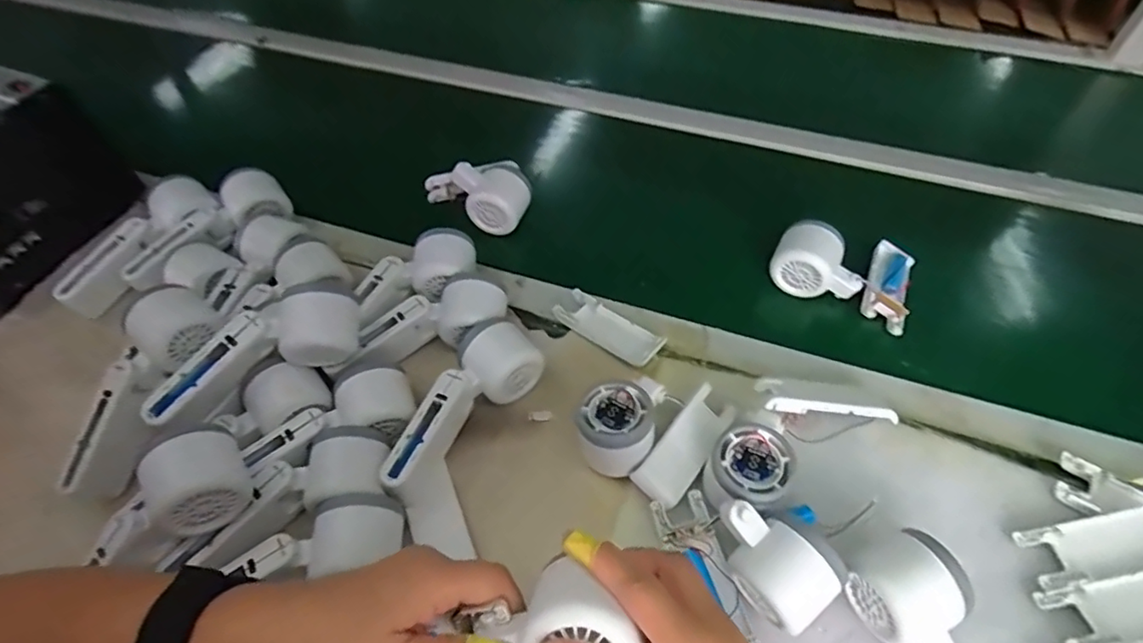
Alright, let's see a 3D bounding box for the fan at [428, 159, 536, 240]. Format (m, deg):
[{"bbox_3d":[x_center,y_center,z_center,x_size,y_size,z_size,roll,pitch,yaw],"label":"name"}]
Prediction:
[{"bbox_3d":[-0.101,-0.137,0.628,0.110,0.051,0.078,-11,53,-8],"label":"fan"}]

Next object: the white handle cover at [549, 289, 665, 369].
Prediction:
[{"bbox_3d":[0.035,0.006,0.538,0.103,0.015,0.042,31,59,22],"label":"white handle cover"}]

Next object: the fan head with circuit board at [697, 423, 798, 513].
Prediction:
[{"bbox_3d":[0.131,0.114,0.426,0.055,0.045,0.064,37,61,25],"label":"fan head with circuit board"}]

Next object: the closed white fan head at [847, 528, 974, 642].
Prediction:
[{"bbox_3d":[0.223,0.184,0.368,0.062,0.045,0.081,-24,56,-16],"label":"closed white fan head"}]

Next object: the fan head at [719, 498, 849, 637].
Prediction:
[{"bbox_3d":[0.140,0.159,0.388,0.064,0.051,0.083,-33,59,-22],"label":"fan head"}]

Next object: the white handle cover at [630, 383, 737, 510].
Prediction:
[{"bbox_3d":[0.091,0.101,0.457,0.040,0.013,0.098,44,70,1],"label":"white handle cover"}]

